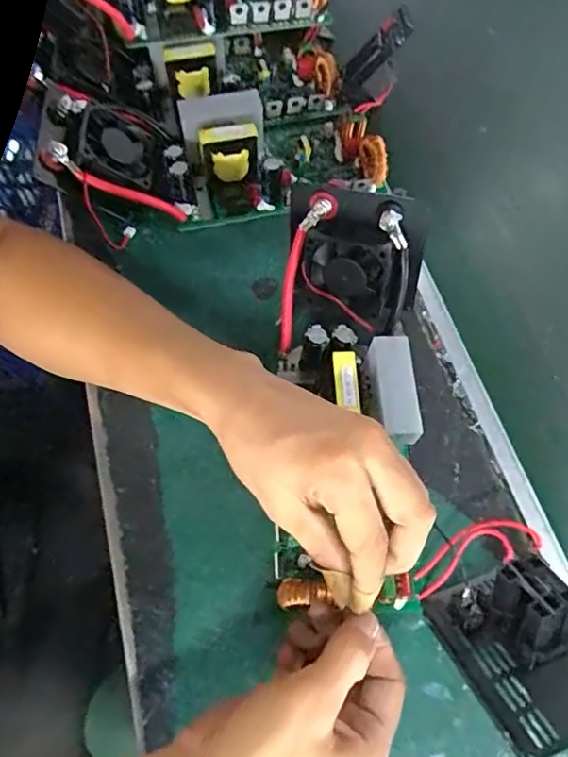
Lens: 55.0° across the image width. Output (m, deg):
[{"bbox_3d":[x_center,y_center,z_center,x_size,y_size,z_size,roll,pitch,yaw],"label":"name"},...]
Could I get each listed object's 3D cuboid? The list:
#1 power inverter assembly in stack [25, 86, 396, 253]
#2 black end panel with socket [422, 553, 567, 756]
[{"bbox_3d":[-0.056,-0.197,0.472,0.282,0.068,0.119,-9,66,-7],"label":"power inverter assembly in stack"},{"bbox_3d":[0.139,0.146,0.301,0.089,0.045,0.098,-13,24,-14],"label":"black end panel with socket"}]

